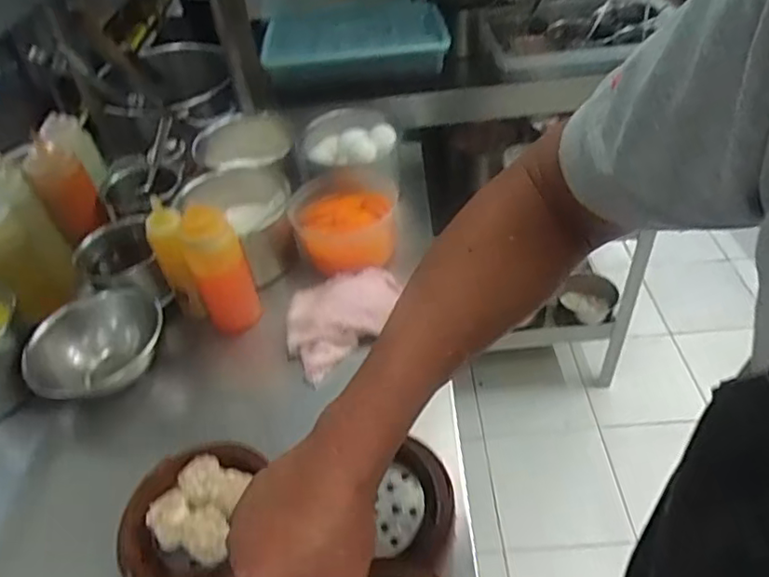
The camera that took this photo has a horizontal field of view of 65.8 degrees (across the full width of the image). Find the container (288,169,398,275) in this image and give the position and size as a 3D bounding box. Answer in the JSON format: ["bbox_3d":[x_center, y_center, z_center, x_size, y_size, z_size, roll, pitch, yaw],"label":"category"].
[{"bbox_3d":[-0.056,-0.095,0.826,0.138,0.069,0.144,-2,44,5],"label":"container"}]

